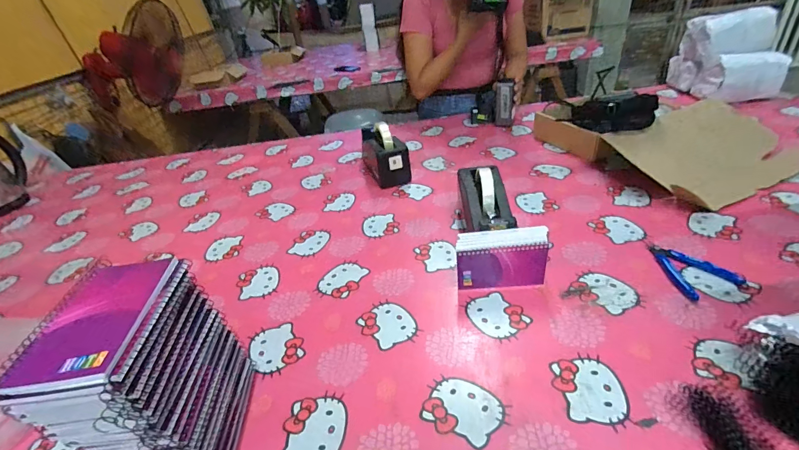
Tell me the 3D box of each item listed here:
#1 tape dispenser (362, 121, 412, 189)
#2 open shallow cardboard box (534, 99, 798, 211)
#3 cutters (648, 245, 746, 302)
[{"bbox_3d":[-0.043,-0.187,0.915,0.078,0.119,0.194,-17,36,-13],"label":"tape dispenser"},{"bbox_3d":[0.577,-0.206,0.846,0.326,0.079,0.464,-21,37,-19],"label":"open shallow cardboard box"},{"bbox_3d":[0.425,0.061,0.547,0.086,0.008,0.110,-16,36,-12],"label":"cutters"}]

